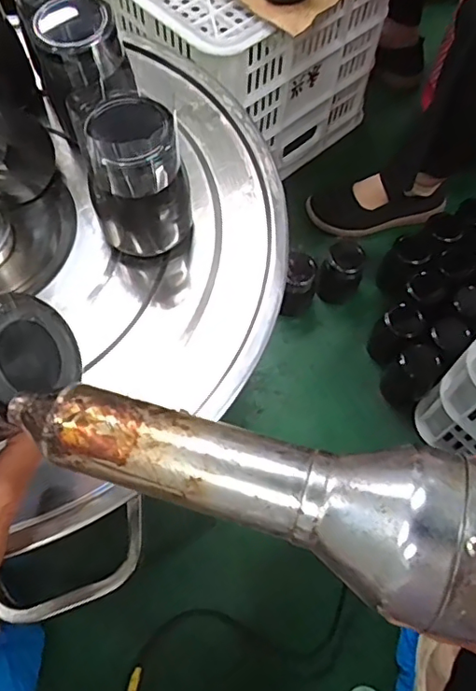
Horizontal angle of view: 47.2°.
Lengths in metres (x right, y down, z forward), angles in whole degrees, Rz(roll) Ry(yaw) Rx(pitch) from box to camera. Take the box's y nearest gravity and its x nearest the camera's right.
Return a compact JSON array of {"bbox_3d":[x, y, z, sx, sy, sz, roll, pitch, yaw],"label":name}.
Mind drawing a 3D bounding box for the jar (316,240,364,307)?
[{"bbox_3d":[0.162,-0.112,0.854,0.061,0.089,0.058,0,64,1],"label":"jar"}]

